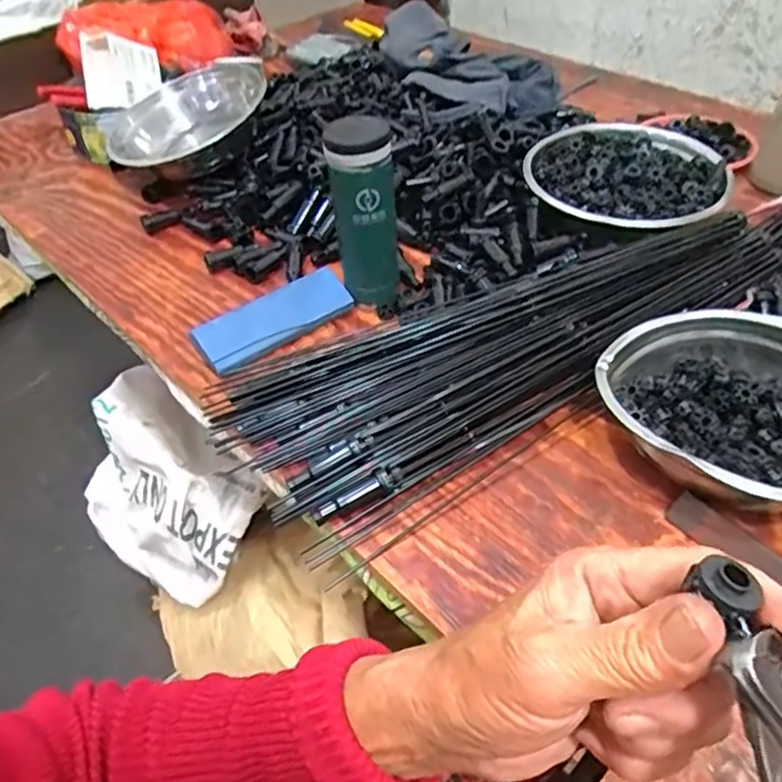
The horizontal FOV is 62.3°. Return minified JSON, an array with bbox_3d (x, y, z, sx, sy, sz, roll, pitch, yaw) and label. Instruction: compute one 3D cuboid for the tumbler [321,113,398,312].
[{"bbox_3d":[-0.025,-0.164,0.619,0.066,0.168,0.059,0,43,1],"label":"tumbler"}]

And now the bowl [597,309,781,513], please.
[{"bbox_3d":[0.281,0.012,0.519,0.218,0.074,0.188,22,48,22],"label":"bowl"}]

